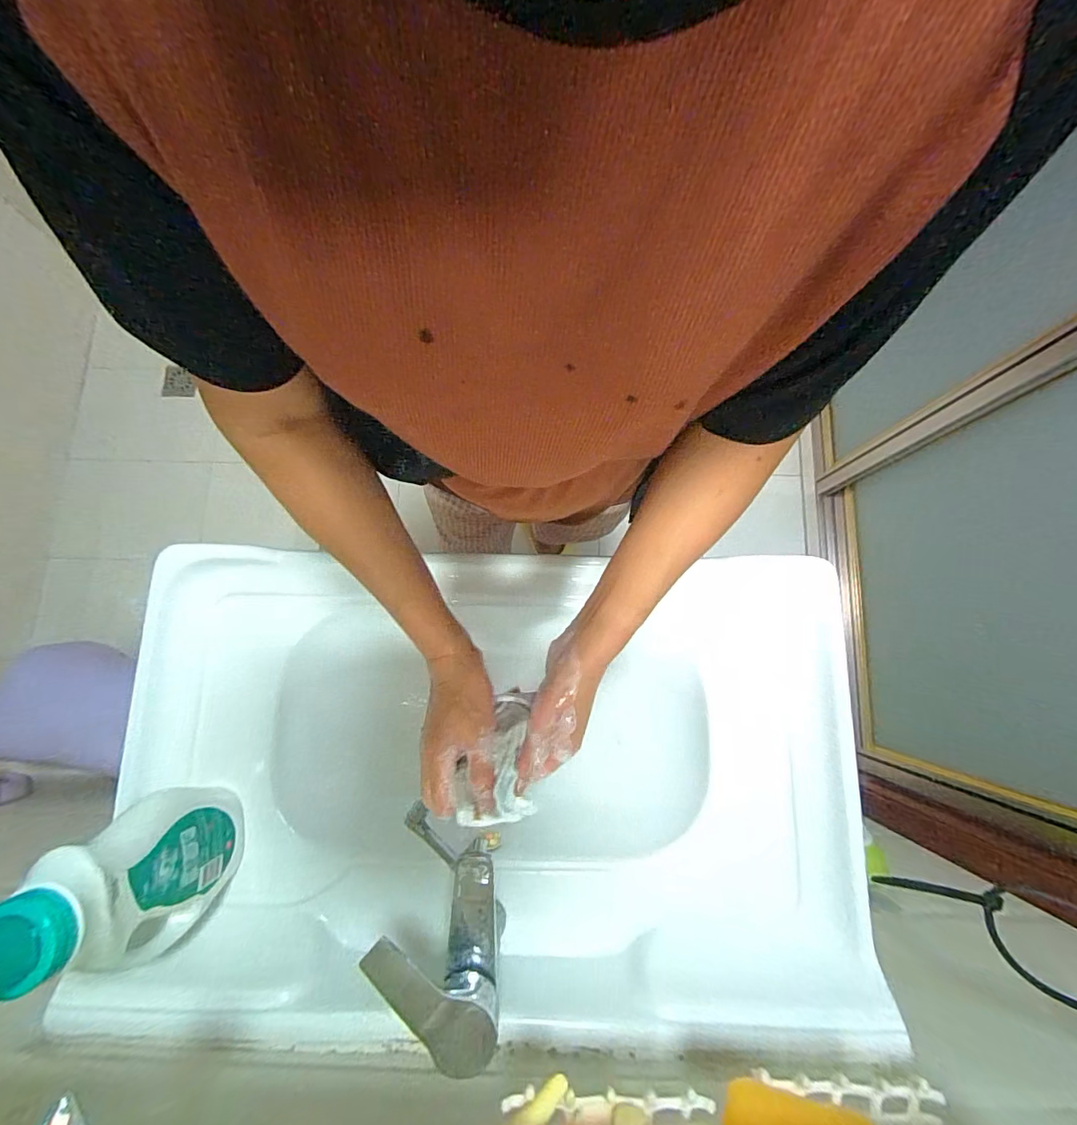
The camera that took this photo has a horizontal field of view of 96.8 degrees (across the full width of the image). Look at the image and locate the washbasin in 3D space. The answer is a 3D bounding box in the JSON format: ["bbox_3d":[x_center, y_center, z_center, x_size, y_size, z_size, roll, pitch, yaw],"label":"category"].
[{"bbox_3d":[-0.057,0.234,0.565,0.795,0.171,0.478,1,80,0],"label":"washbasin"}]

